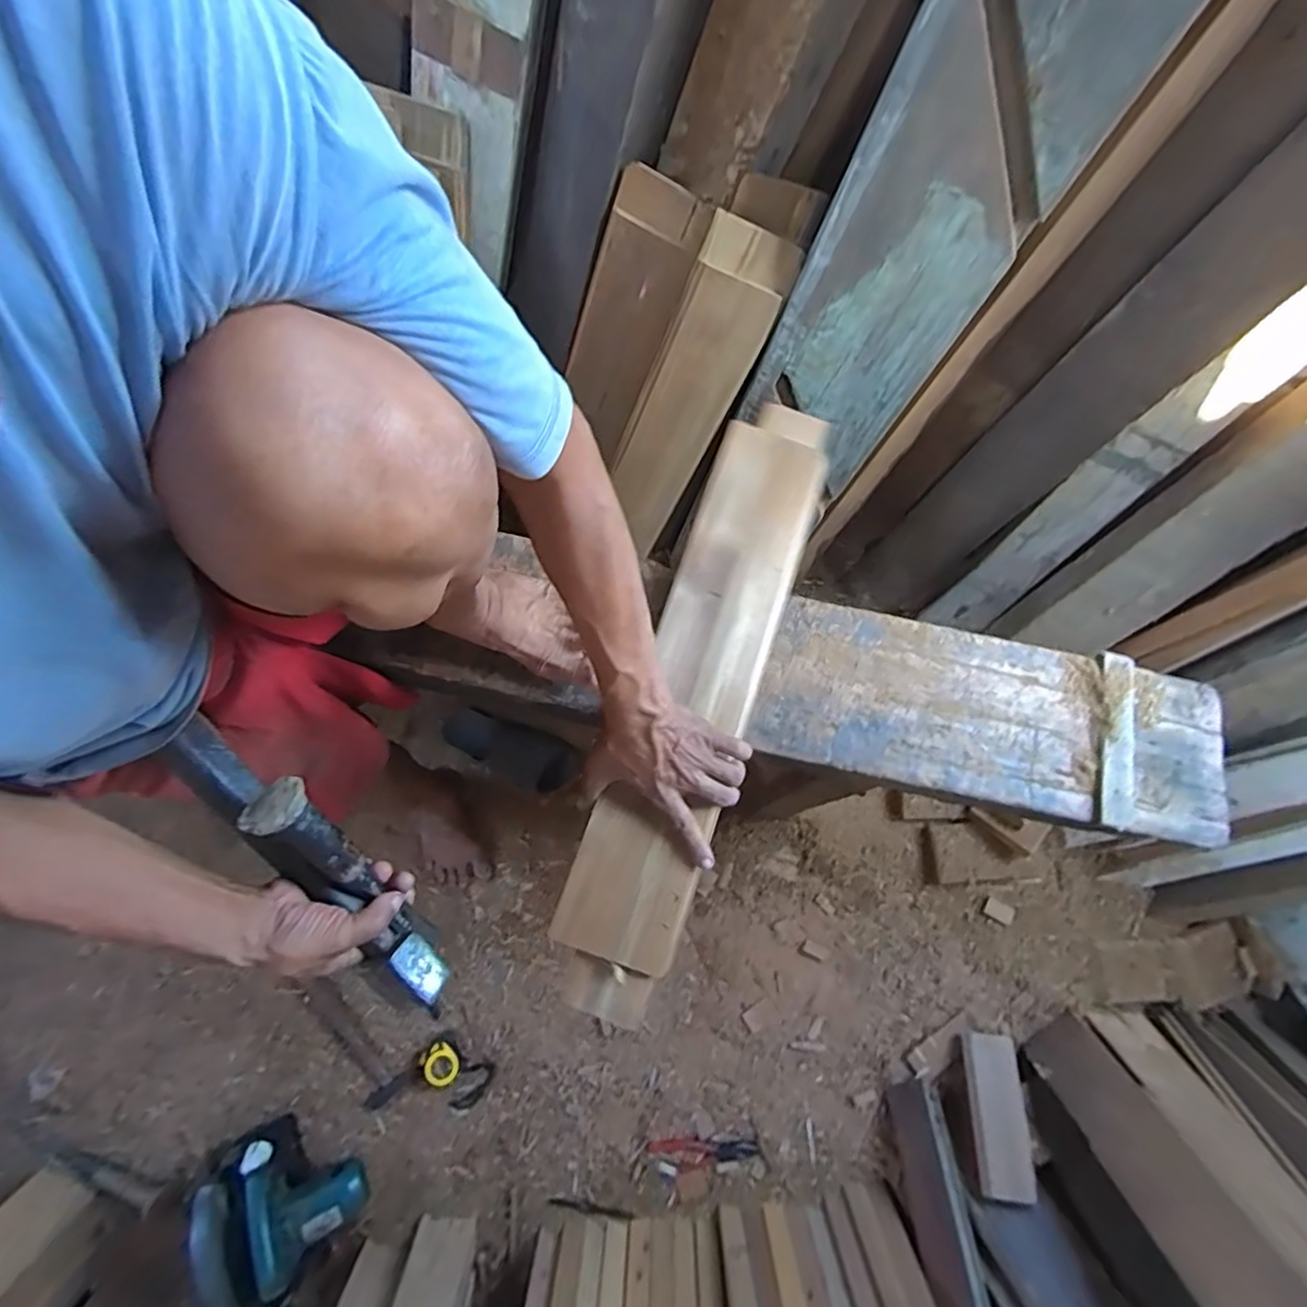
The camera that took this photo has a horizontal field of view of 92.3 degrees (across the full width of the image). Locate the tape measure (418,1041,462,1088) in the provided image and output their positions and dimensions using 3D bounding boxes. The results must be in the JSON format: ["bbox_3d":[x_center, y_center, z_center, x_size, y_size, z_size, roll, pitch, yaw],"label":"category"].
[{"bbox_3d":[-0.370,0.712,1.088,0.071,0.043,0.065,0,78,-1],"label":"tape measure"}]

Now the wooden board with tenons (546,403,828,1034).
[{"bbox_3d":[0.052,0.018,0.657,0.120,0.030,0.663,19,75,3],"label":"wooden board with tenons"}]

